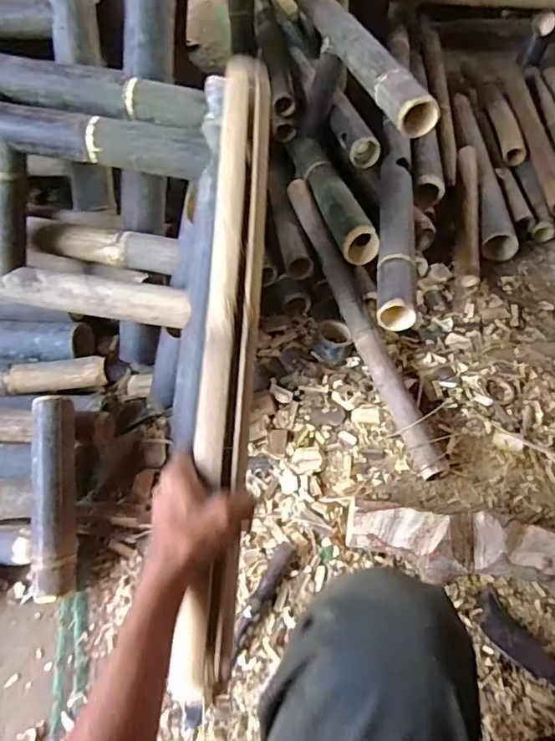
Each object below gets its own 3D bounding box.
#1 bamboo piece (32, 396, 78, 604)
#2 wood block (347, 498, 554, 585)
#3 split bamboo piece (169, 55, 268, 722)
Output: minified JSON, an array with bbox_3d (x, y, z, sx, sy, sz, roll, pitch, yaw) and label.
[{"bbox_3d":[-0.307,0.172,0.739,0.049,0.049,0.269,-4,82,-1],"label":"bamboo piece"},{"bbox_3d":[0.265,0.242,0.735,0.325,0.056,0.095,5,51,6],"label":"wood block"},{"bbox_3d":[-0.051,-0.029,0.544,0.048,0.026,0.643,2,78,4],"label":"split bamboo piece"}]

